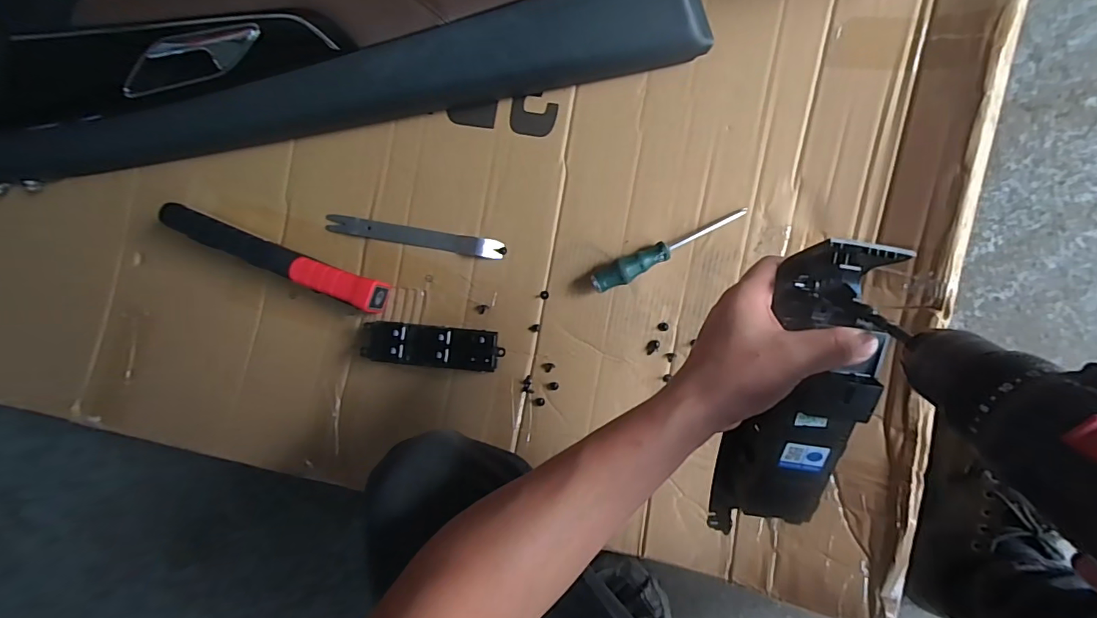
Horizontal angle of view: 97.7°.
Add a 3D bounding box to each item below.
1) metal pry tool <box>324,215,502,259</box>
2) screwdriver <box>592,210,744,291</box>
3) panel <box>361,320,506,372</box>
[{"bbox_3d":[-0.178,-0.094,0.623,0.240,0.009,0.025,10,91,11],"label":"metal pry tool"},{"bbox_3d":[0.141,-0.071,0.564,0.191,0.026,0.026,-28,88,8],"label":"screwdriver"},{"bbox_3d":[-0.141,0.044,0.584,0.166,0.063,0.054,3,92,8],"label":"panel"}]

